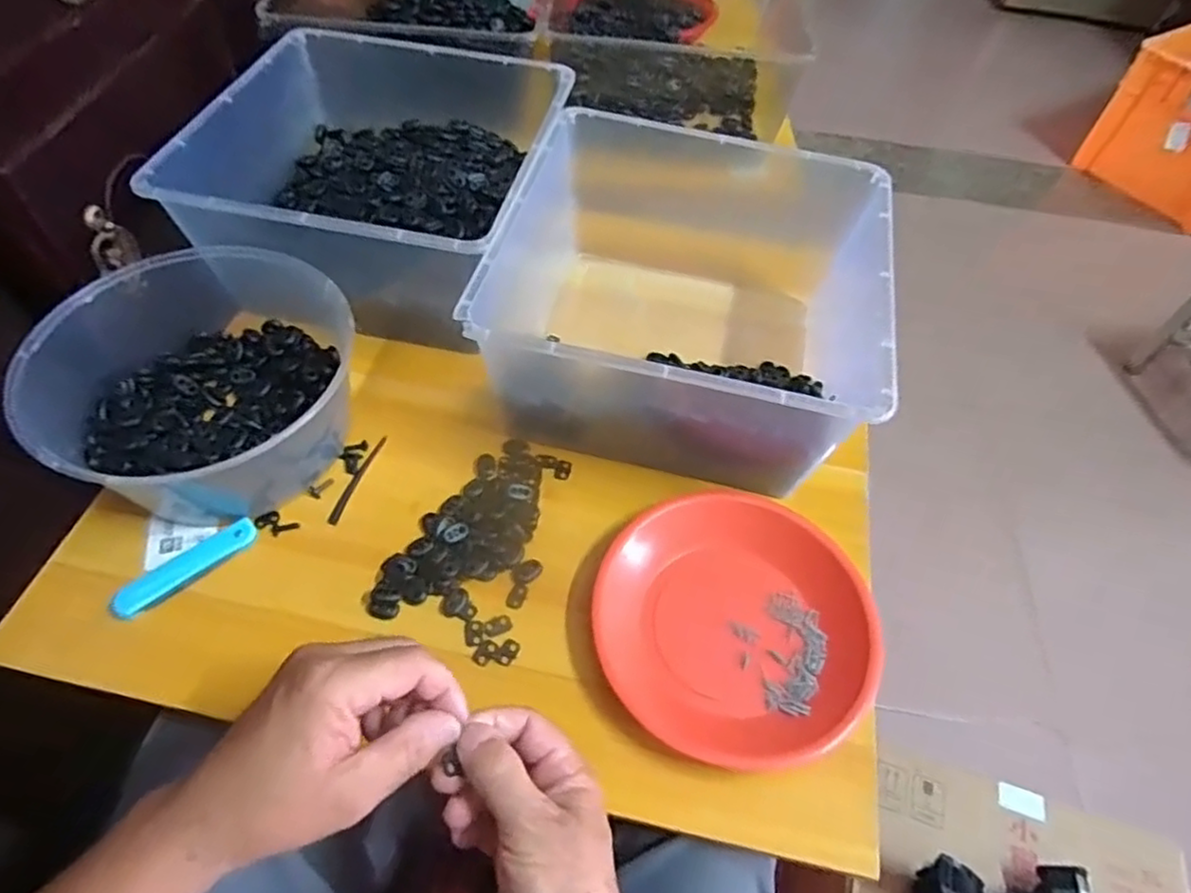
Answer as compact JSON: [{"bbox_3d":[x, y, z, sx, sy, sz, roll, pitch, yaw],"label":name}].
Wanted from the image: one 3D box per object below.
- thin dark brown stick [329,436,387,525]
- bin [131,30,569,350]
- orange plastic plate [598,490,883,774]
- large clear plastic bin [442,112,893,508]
[{"bbox_3d":[-0.192,0.026,0.550,0.009,0.004,0.086,16,55,7],"label":"thin dark brown stick"},{"bbox_3d":[-0.196,-0.261,0.665,0.300,0.136,0.329,10,54,3],"label":"bin"},{"bbox_3d":[0.097,0.124,0.479,0.187,0.034,0.193,2,54,-3],"label":"orange plastic plate"},{"bbox_3d":[0.076,-0.120,0.589,0.294,0.148,0.291,13,54,5],"label":"large clear plastic bin"}]

